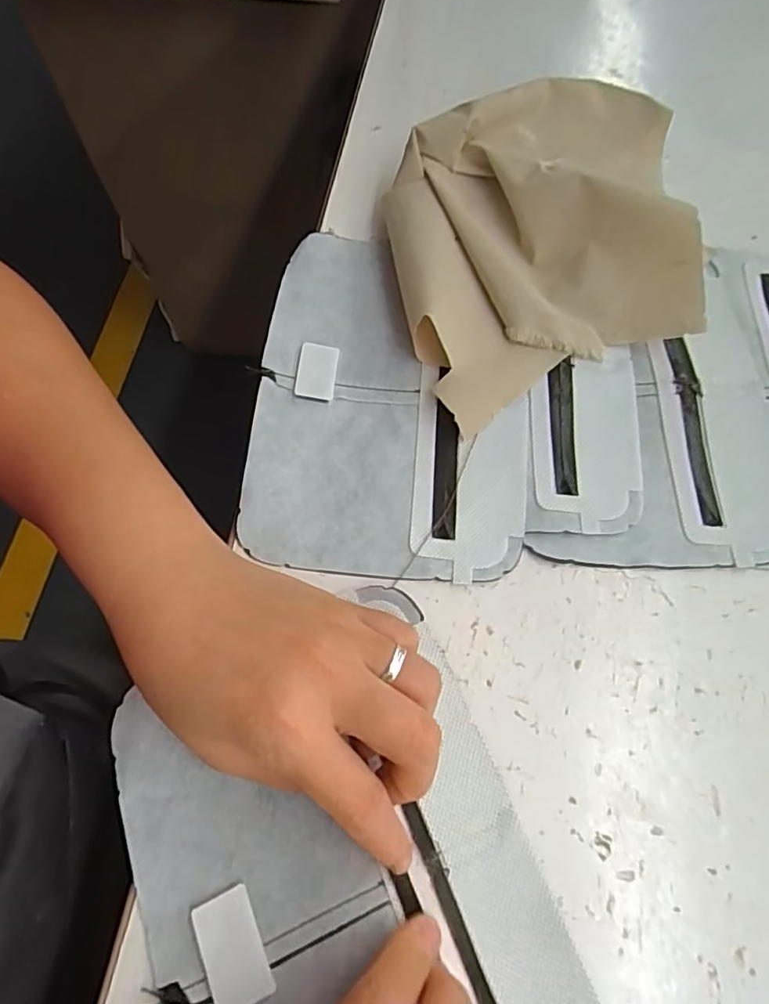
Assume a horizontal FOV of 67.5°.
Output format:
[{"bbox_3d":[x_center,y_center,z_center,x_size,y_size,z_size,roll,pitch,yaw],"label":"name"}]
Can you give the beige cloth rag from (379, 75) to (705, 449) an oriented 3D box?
[{"bbox_3d":[0.088,-0.143,0.306,0.188,0.046,0.161,-22,67,-10],"label":"beige cloth rag"}]

